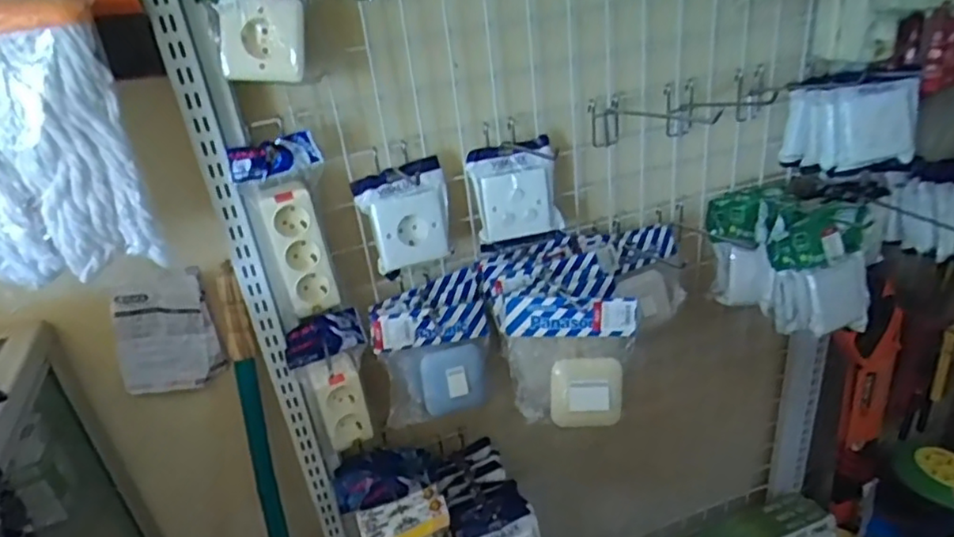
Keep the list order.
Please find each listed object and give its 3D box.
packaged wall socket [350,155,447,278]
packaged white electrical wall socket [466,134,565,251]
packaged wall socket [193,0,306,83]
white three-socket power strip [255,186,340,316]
[{"bbox_3d":[-0.087,-0.066,0.795,0.110,0.119,0.051,-22,32,-25],"label":"packaged wall socket"},{"bbox_3d":[0.052,-0.095,0.822,0.114,0.124,0.042,-14,30,-12],"label":"packaged white electrical wall socket"},{"bbox_3d":[-0.218,-0.251,0.625,0.106,0.122,0.056,-16,30,-16],"label":"packaged wall socket"},{"bbox_3d":[-0.208,-0.020,0.749,0.056,0.153,0.040,-17,30,-17],"label":"white three-socket power strip"}]

